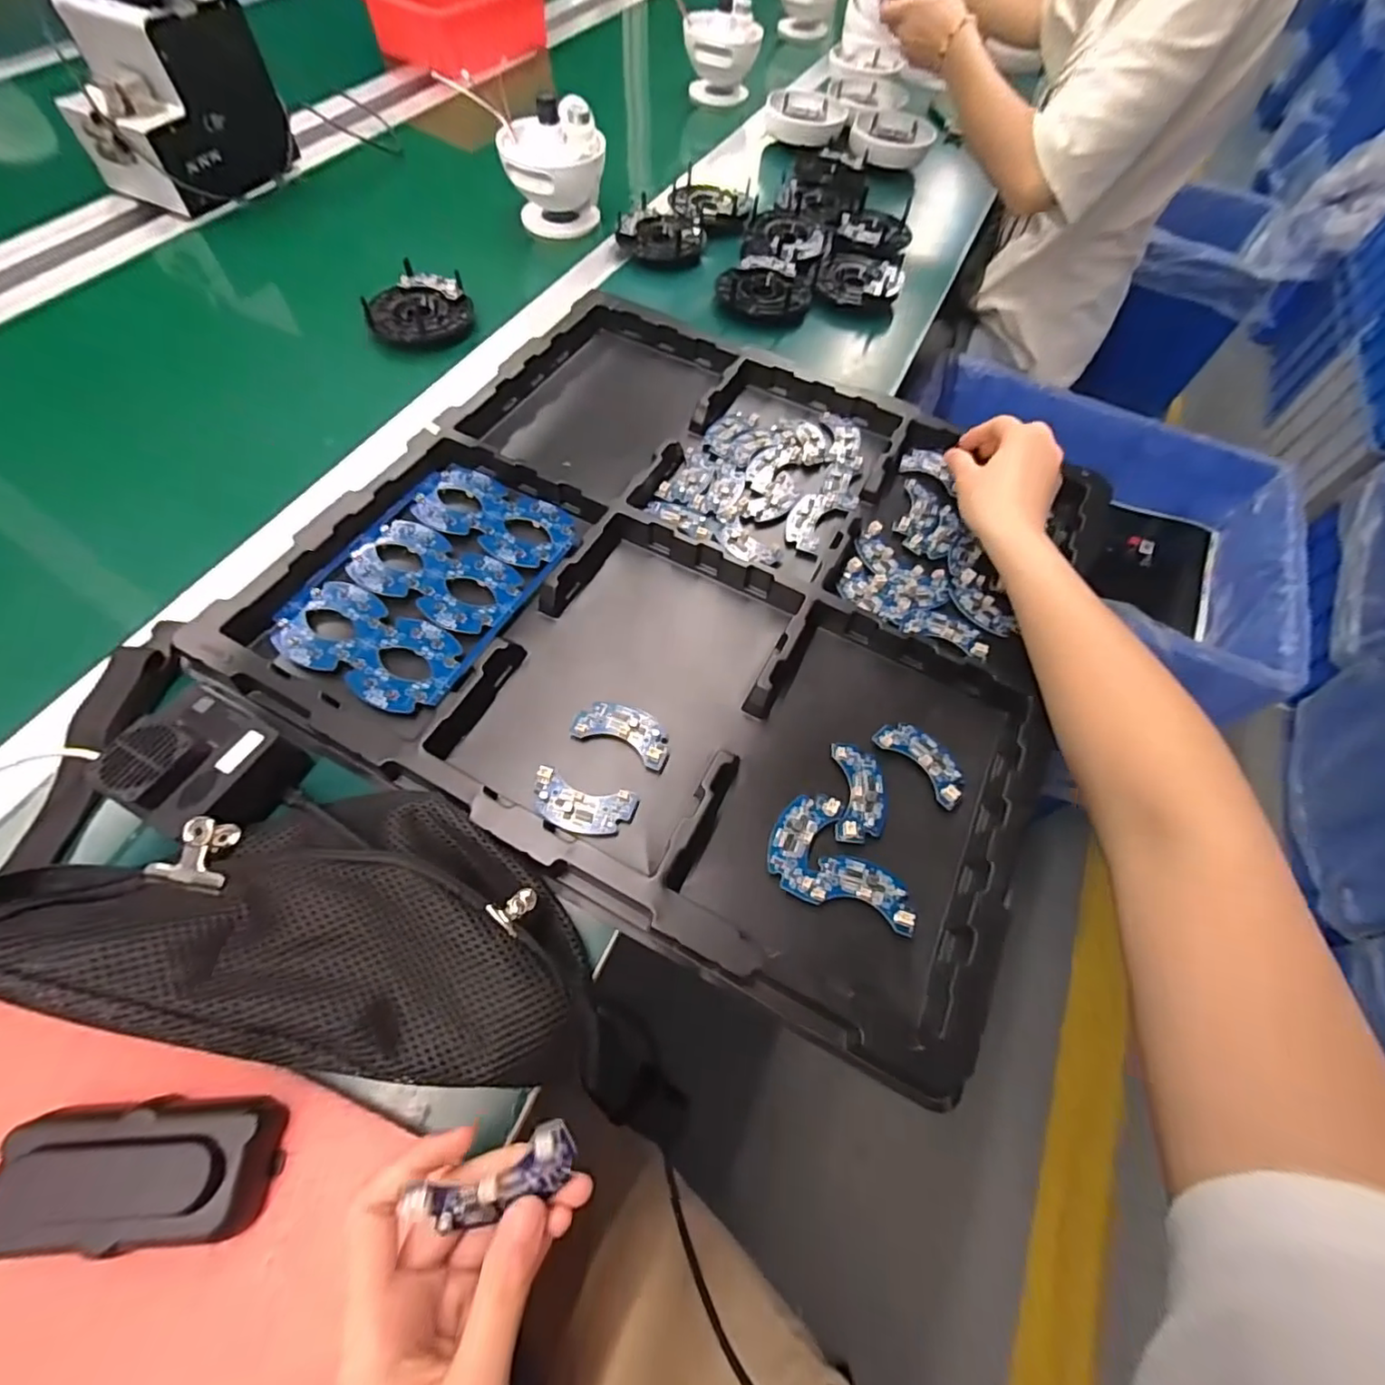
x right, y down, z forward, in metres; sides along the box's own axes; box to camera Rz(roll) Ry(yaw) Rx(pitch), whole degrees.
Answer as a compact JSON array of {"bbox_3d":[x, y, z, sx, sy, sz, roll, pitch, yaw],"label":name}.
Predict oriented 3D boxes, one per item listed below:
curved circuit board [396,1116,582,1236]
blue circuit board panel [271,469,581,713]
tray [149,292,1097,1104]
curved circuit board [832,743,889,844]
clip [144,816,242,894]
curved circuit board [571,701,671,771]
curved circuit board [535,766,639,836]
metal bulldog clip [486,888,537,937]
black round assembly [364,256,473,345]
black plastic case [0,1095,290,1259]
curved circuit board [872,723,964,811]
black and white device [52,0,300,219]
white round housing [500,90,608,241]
[{"bbox_3d":[-0.074,0.187,0.227,0.060,0.008,0.024,-22,104,-6],"label":"curved circuit board"},{"bbox_3d":[-0.186,-0.083,0.438,0.141,0.015,0.203,26,61,11],"label":"blue circuit board panel"},{"bbox_3d":[0.009,-0.089,0.453,0.521,0.036,0.505,26,61,11],"label":"tray"},{"bbox_3d":[0.108,0.063,0.379,0.034,0.008,0.064,4,60,-2],"label":"curved circuit board"},{"bbox_3d":[-0.252,0.084,0.306,0.039,0.022,0.034,16,61,5],"label":"clip"},{"bbox_3d":[-0.045,0.025,0.388,0.066,0.012,0.032,21,61,8],"label":"curved circuit board"},{"bbox_3d":[-0.068,0.069,0.361,0.062,0.011,0.032,15,61,5],"label":"curved circuit board"},{"bbox_3d":[-0.090,0.108,0.300,0.020,0.010,0.022,37,63,17],"label":"metal bulldog clip"},{"bbox_3d":[-0.268,-0.387,0.594,0.090,0.031,0.082,2,61,-3],"label":"black round assembly"},{"bbox_3d":[-0.239,0.206,0.252,0.103,0.024,0.050,-3,61,-6],"label":"black plastic case"},{"bbox_3d":[0.154,0.044,0.392,0.029,0.008,0.064,-36,69,-21],"label":"curved circuit board"},{"bbox_3d":[-0.565,-0.644,0.644,0.113,0.141,0.182,24,62,10],"label":"black and white device"},{"bbox_3d":[-0.160,-0.602,0.681,0.117,0.105,0.103,-6,61,-7],"label":"white round housing"}]

